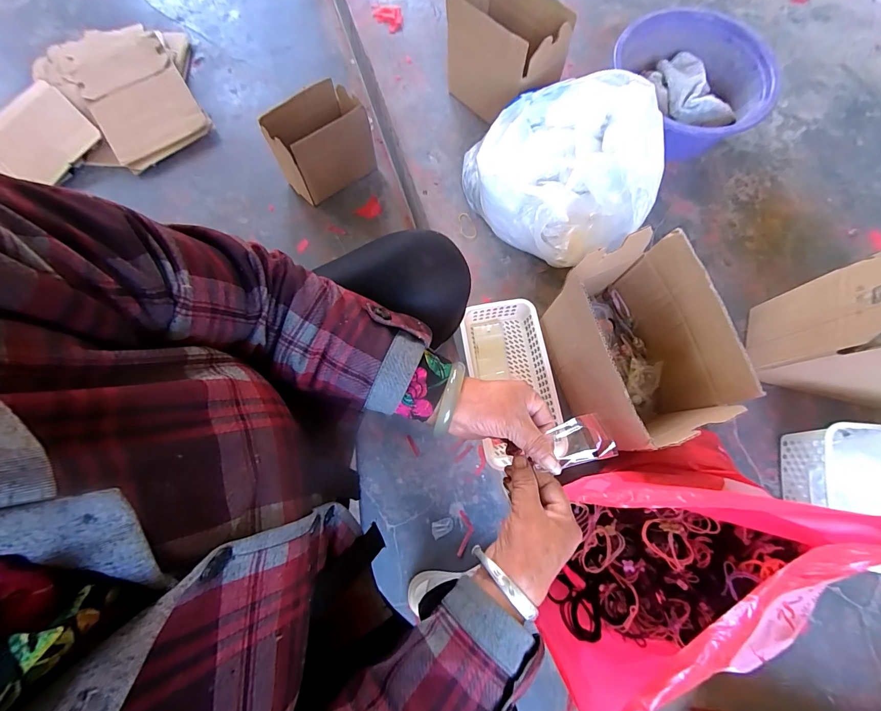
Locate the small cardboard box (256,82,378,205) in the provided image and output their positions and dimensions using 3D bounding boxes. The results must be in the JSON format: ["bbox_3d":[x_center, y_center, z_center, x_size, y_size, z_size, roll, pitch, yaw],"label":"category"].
[{"bbox_3d":[-0.277,-0.482,0.874,0.113,0.204,0.202,44,80,10],"label":"small cardboard box"}]

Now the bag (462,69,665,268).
[{"bbox_3d":[0.194,-0.317,0.624,0.243,0.175,0.294,-38,79,-8],"label":"bag"}]

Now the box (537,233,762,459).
[{"bbox_3d":[0.255,-0.009,0.520,0.156,0.185,0.233,-19,77,-4],"label":"box"}]

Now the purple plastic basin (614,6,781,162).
[{"bbox_3d":[0.456,-0.498,0.713,0.266,0.116,0.251,14,77,4],"label":"purple plastic basin"}]

